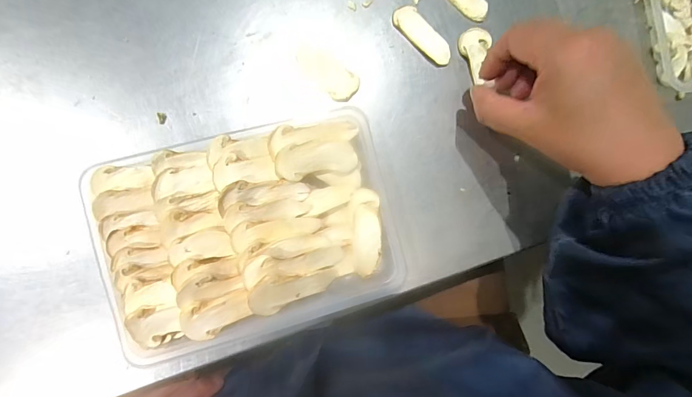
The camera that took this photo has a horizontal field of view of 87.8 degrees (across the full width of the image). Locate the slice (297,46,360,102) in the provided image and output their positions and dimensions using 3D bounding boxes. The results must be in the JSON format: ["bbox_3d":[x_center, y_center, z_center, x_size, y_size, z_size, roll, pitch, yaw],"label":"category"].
[{"bbox_3d":[-0.015,-0.104,0.295,0.055,0.004,0.026,41,82,-2],"label":"slice"}]

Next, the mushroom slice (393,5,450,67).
[{"bbox_3d":[0.066,-0.139,0.307,0.060,0.004,0.025,45,82,-2],"label":"mushroom slice"}]

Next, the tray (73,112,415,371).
[{"bbox_3d":[-0.066,0.025,0.267,0.205,0.036,0.144,-15,87,-8],"label":"tray"}]

